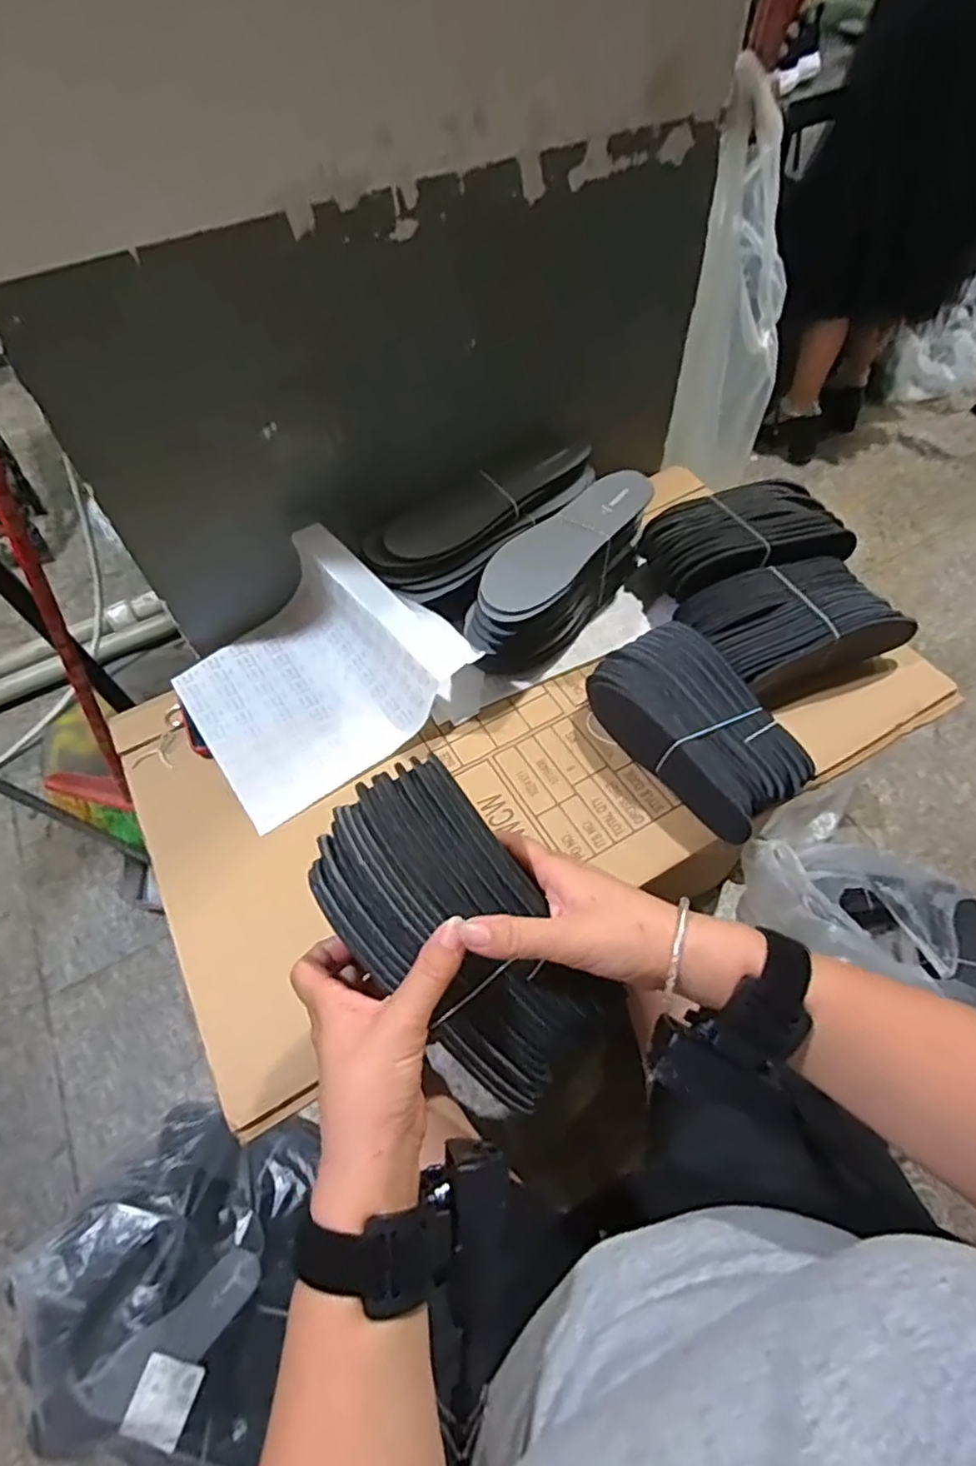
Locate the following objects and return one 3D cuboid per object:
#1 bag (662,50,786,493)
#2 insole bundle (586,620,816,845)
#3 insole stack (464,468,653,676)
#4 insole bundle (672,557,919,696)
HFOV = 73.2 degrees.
[{"bbox_3d":[0.322,-0.517,0.815,0.110,0.400,0.110,20,60,16],"label":"bag"},{"bbox_3d":[0.180,-0.009,0.579,0.103,0.066,0.197,-30,60,-16],"label":"insole bundle"},{"bbox_3d":[0.071,-0.161,0.671,0.080,0.101,0.232,31,64,21],"label":"insole stack"},{"bbox_3d":[0.294,-0.106,0.653,0.203,0.076,0.125,-20,58,-10],"label":"insole bundle"}]

